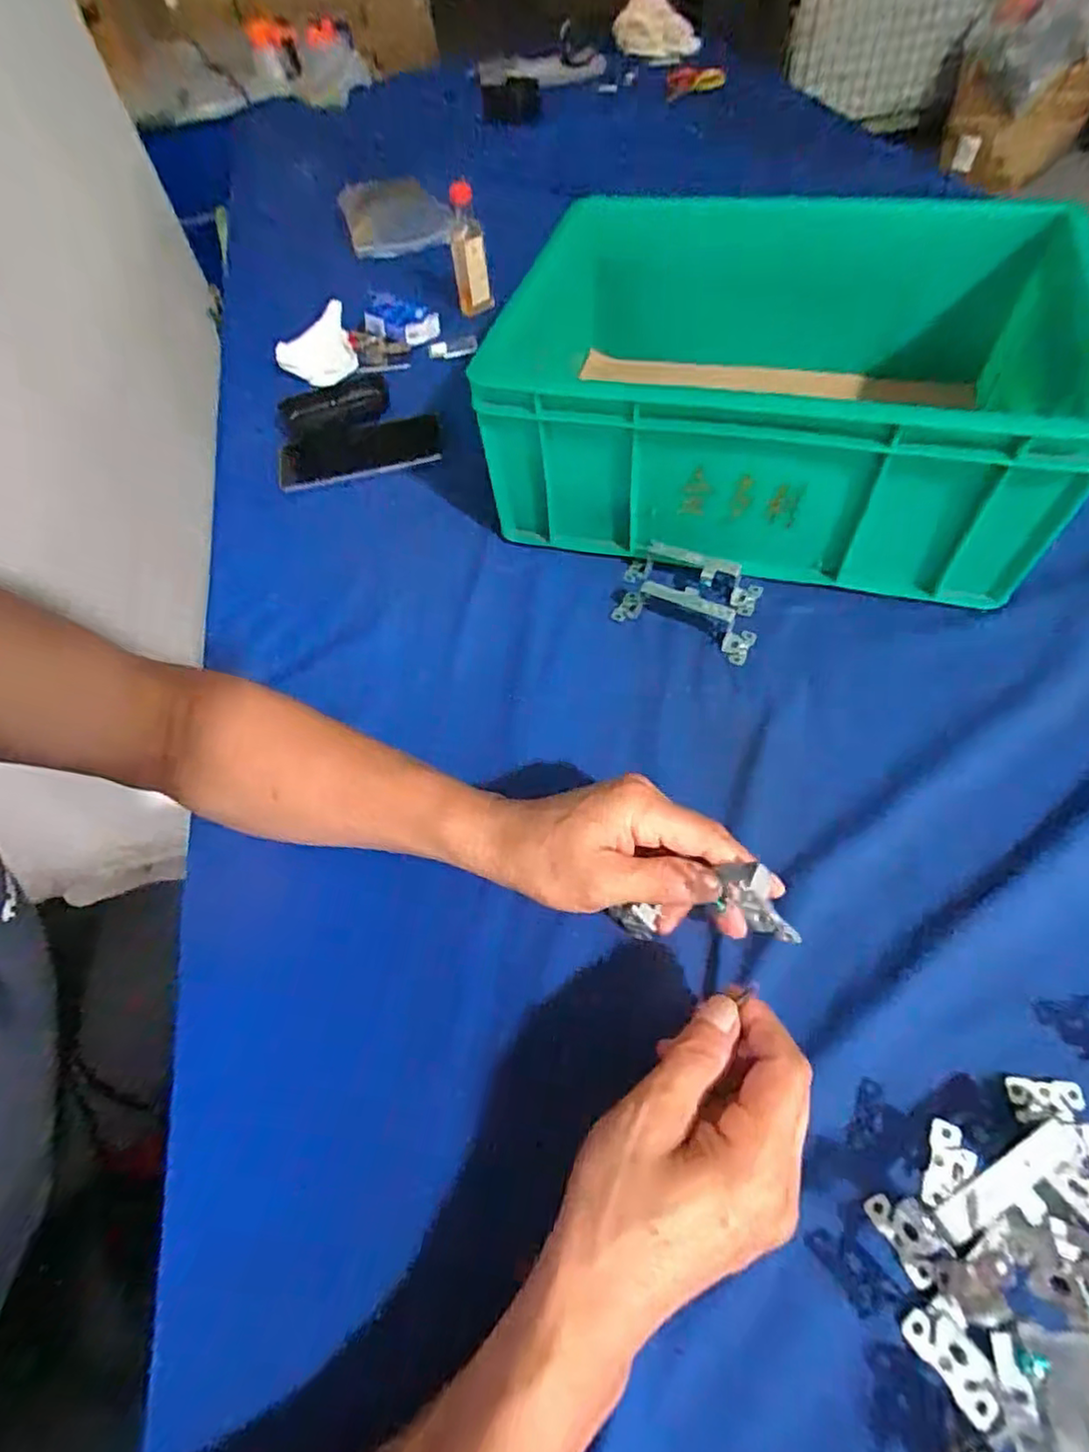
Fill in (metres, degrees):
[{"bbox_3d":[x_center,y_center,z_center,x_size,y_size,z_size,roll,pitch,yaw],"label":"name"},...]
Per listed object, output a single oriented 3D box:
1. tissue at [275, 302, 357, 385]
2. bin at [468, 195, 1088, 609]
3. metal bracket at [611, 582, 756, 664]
[{"bbox_3d":[-0.251,-0.414,0.696,0.079,0.036,0.093,-15,56,-4],"label":"tissue"},{"bbox_3d":[0.184,-0.281,0.519,0.405,0.143,0.317,10,58,11],"label":"bin"},{"bbox_3d":[0.103,-0.083,0.474,0.107,0.038,0.024,24,62,18],"label":"metal bracket"}]

